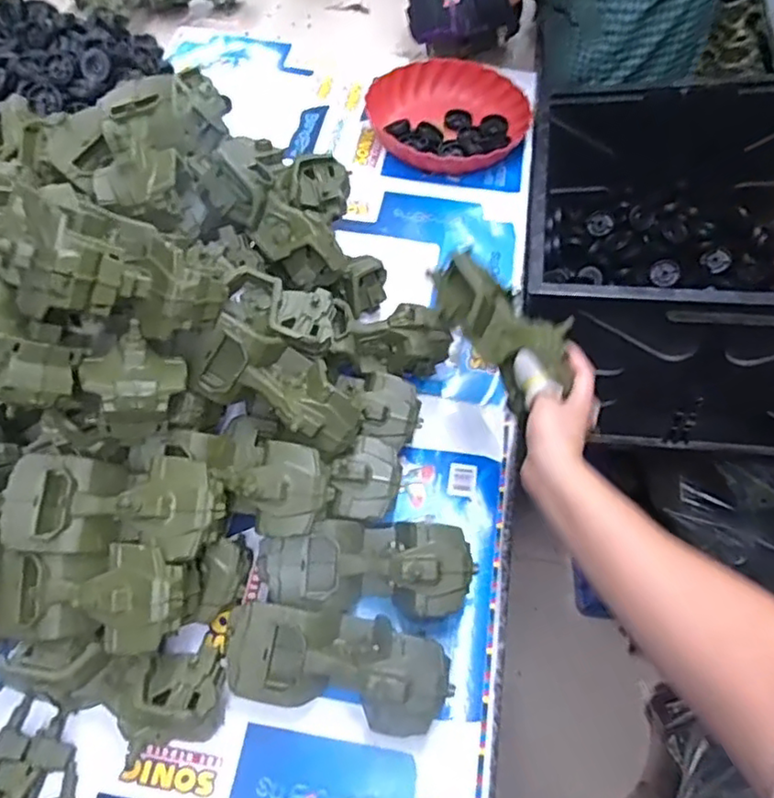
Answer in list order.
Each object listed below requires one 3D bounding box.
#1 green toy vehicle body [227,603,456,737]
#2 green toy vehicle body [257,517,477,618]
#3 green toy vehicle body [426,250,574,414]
[{"bbox_3d":[-0.041,0.221,0.536,0.177,0.080,0.081,10,57,4],"label":"green toy vehicle body"},{"bbox_3d":[-0.019,0.147,0.578,0.187,0.067,0.088,4,56,0],"label":"green toy vehicle body"},{"bbox_3d":[0.100,-0.071,0.589,0.074,0.048,0.154,-33,68,-22],"label":"green toy vehicle body"}]

